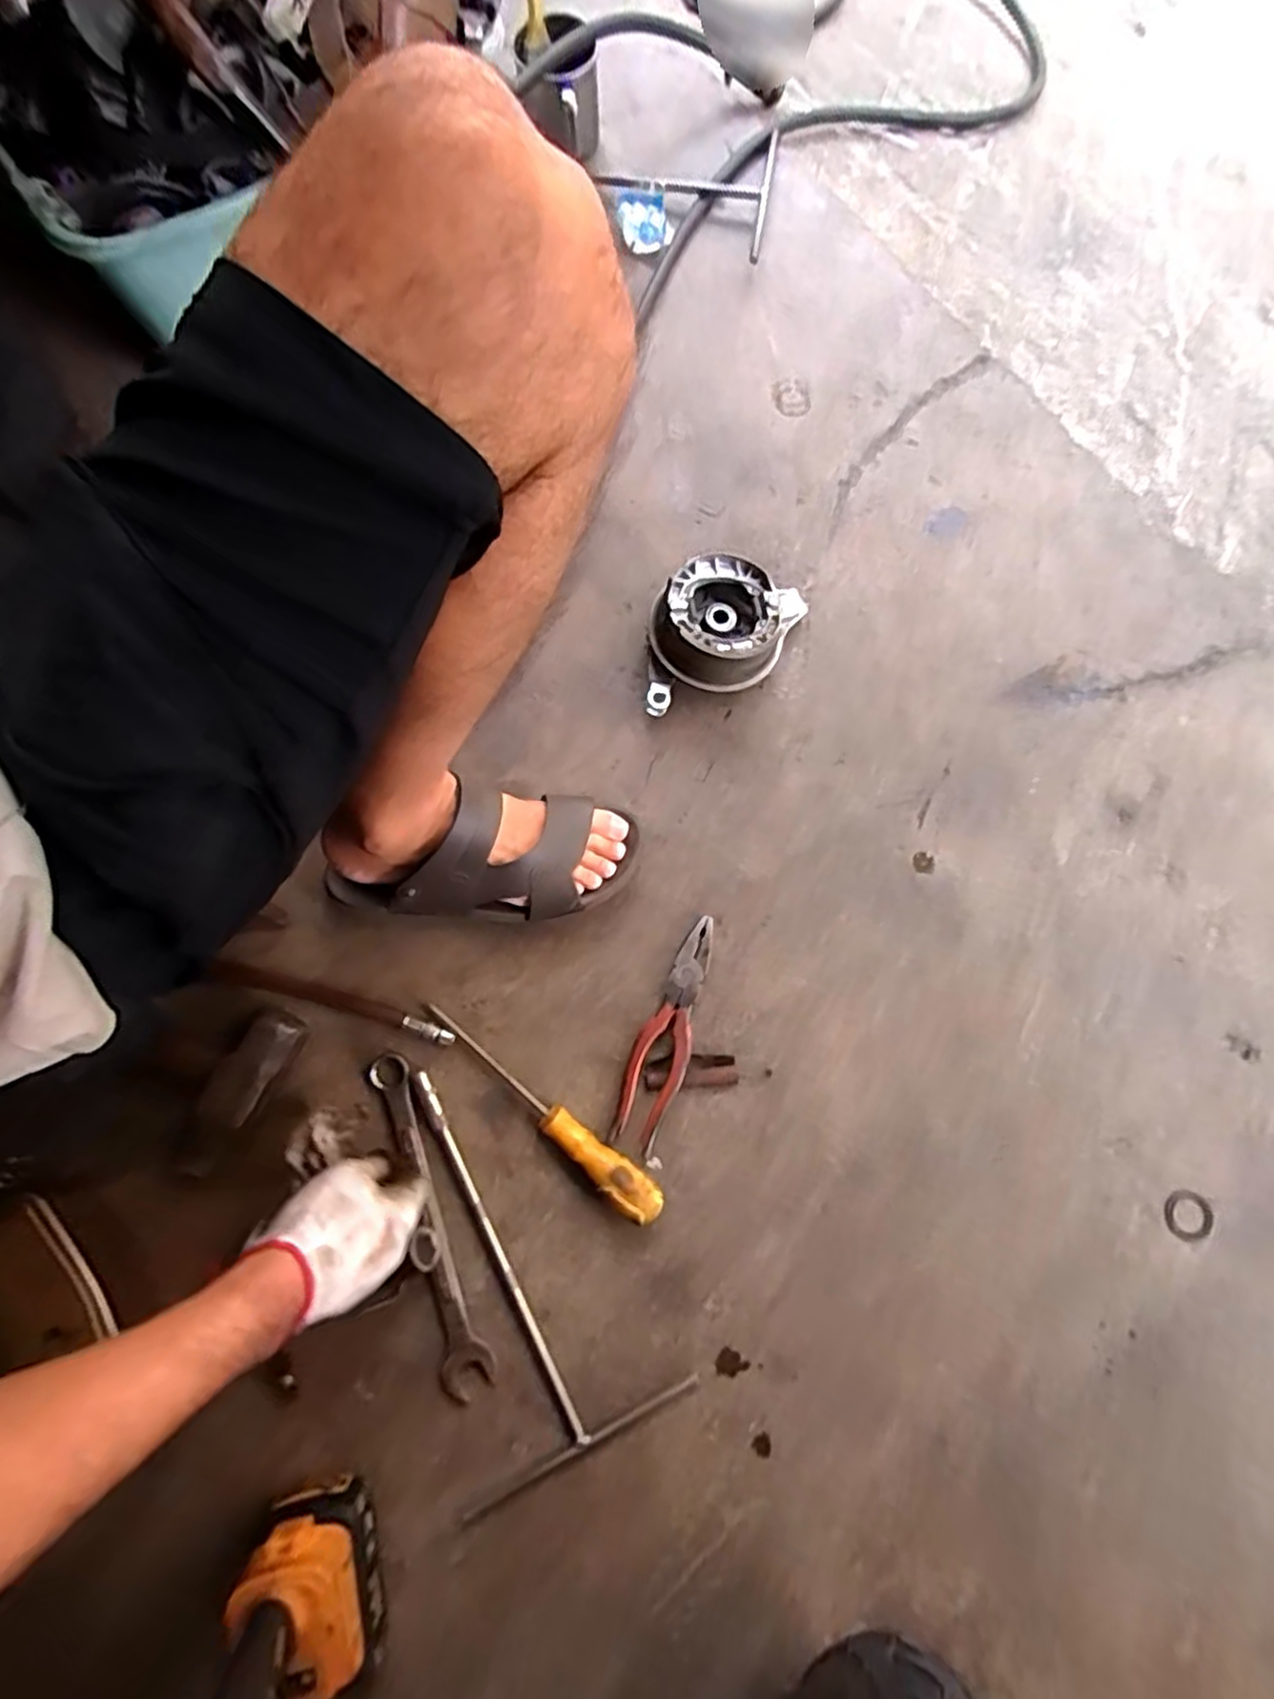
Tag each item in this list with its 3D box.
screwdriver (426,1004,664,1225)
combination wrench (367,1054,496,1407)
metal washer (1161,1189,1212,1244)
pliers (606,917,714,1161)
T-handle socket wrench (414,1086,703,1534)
[{"bbox_3d":[-0.079,0.210,0.566,0.240,0.027,0.032,38,80,6],"label":"screwdriver"},{"bbox_3d":[-0.169,0.297,0.560,0.037,0.018,0.264,-18,80,-5],"label":"combination wrench"},{"bbox_3d":[0.447,0.297,0.568,0.035,0.005,0.037,38,80,6],"label":"metal washer"},{"bbox_3d":[0.028,0.152,0.584,0.042,0.028,0.193,23,79,3],"label":"pliers"},{"bbox_3d":[-0.110,0.322,0.551,0.183,0.012,0.306,-27,80,-7],"label":"T-handle socket wrench"}]

